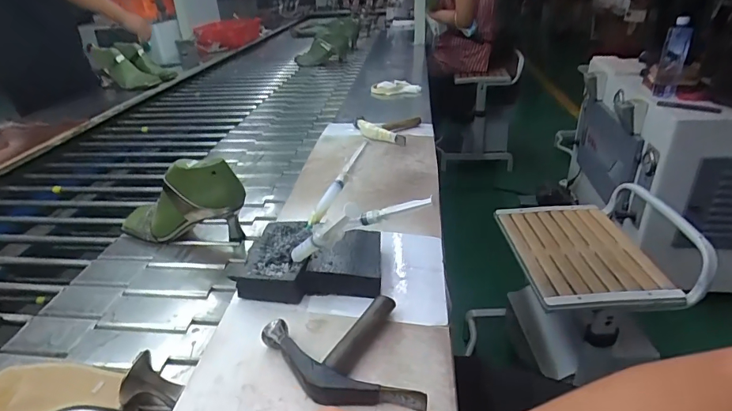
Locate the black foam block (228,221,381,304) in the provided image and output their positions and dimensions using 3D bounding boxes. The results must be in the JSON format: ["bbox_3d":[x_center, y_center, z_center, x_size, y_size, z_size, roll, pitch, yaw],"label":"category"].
[{"bbox_3d":[-0.061,0.067,0.552,0.160,0.038,0.120,1,29,5],"label":"black foam block"}]

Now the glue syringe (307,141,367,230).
[{"bbox_3d":[-0.038,-0.032,0.621,0.017,0.018,0.157,15,61,30],"label":"glue syringe"}]

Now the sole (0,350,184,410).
[{"bbox_3d":[-0.307,0.182,0.468,0.239,0.052,0.079,-1,29,4],"label":"sole"}]

